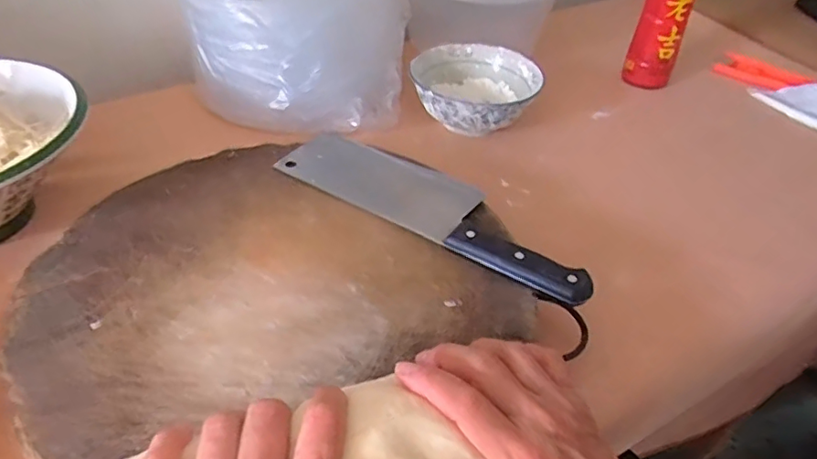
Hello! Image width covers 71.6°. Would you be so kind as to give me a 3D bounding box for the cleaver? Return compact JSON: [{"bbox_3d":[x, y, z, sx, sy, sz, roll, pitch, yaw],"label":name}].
[{"bbox_3d":[0.021,-0.024,0.477,0.286,0.015,0.078,26,45,25],"label":"cleaver"}]

